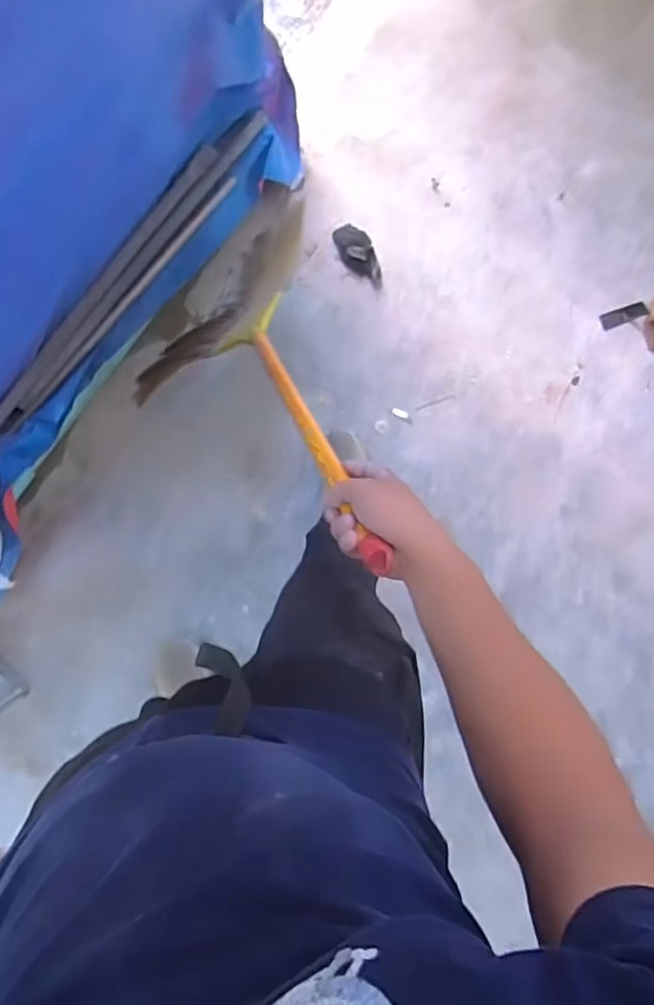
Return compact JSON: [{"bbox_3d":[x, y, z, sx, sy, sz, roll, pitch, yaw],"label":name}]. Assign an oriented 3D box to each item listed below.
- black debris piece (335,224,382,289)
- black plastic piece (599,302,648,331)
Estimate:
[{"bbox_3d":[0.075,-0.551,1.365,0.080,0.038,0.156,-41,107,-4],"label":"black debris piece"},{"bbox_3d":[0.696,-0.438,1.432,0.103,0.008,0.036,-18,91,14],"label":"black plastic piece"}]

